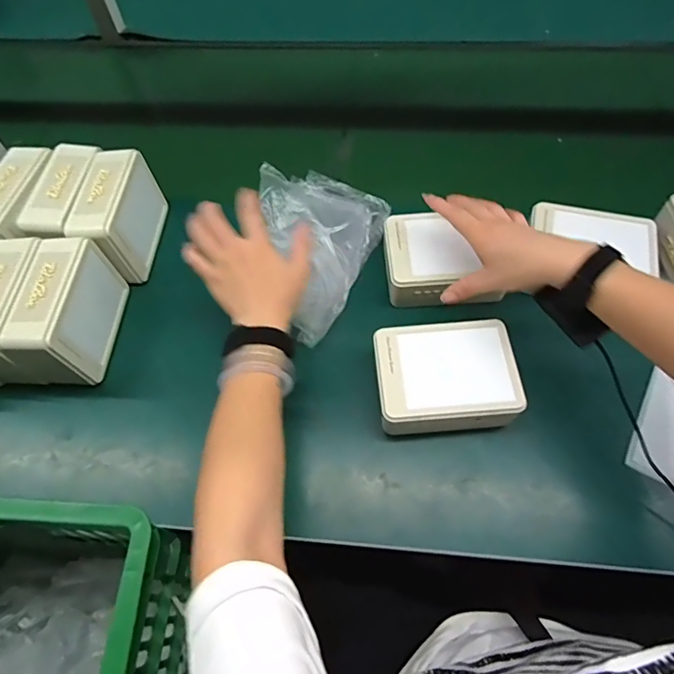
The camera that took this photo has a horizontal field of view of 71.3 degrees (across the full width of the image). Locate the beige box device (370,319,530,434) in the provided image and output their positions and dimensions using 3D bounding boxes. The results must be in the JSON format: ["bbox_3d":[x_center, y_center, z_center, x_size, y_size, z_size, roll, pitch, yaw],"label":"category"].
[{"bbox_3d":[0.113,0.044,0.499,0.141,0.061,0.113,-5,60,0],"label":"beige box device"}]

